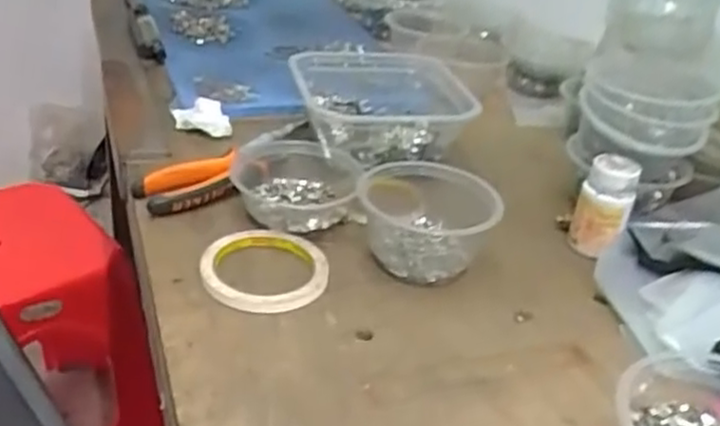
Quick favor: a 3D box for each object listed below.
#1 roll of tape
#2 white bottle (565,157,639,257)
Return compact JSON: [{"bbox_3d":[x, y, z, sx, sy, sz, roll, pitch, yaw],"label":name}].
[{"bbox_3d":[-0.074,0.043,0.574,0.096,0.014,0.096,4,31,-2],"label":"roll of tape"},{"bbox_3d":[0.212,-0.007,0.635,0.045,0.075,0.046,16,33,18],"label":"white bottle"}]

